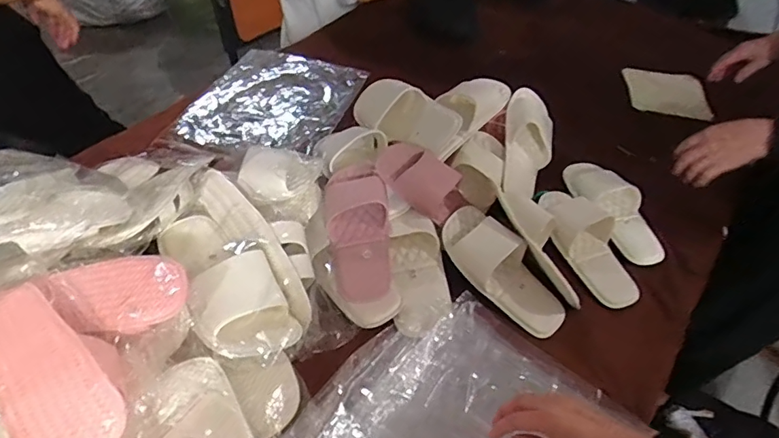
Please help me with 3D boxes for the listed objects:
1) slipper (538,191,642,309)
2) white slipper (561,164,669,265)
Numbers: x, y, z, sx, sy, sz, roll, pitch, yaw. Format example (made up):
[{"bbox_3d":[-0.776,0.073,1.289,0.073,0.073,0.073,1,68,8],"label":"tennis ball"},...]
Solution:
[{"bbox_3d":[0.325,0.041,0.810,0.117,0.044,0.221,-7,51,-11],"label":"slipper"},{"bbox_3d":[0.397,-0.024,0.862,0.093,0.050,0.227,-20,55,-21],"label":"white slipper"}]

